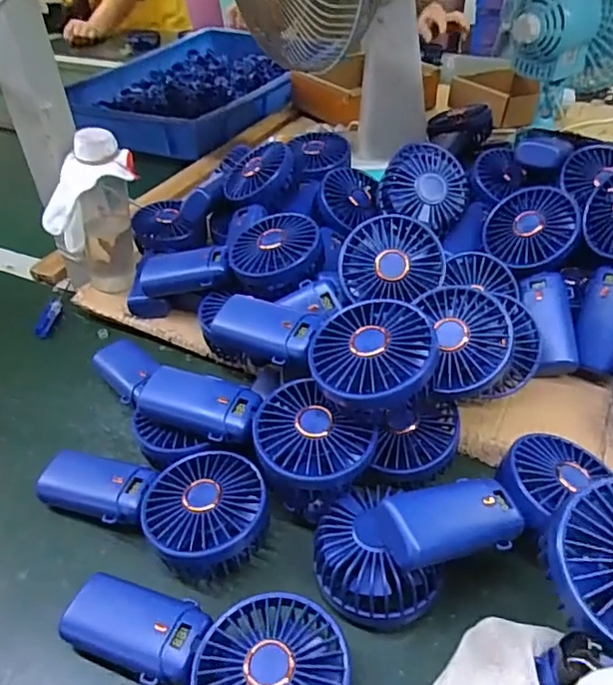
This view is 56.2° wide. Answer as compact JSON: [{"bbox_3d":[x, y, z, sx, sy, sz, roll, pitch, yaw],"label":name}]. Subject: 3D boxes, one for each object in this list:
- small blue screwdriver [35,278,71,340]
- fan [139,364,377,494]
[{"bbox_3d":[-0.287,-0.042,0.656,0.015,0.018,0.109,-5,40,-3],"label":"small blue screwdriver"},{"bbox_3d":[-0.037,0.059,0.436,0.185,0.046,0.084,21,45,25],"label":"fan"}]

